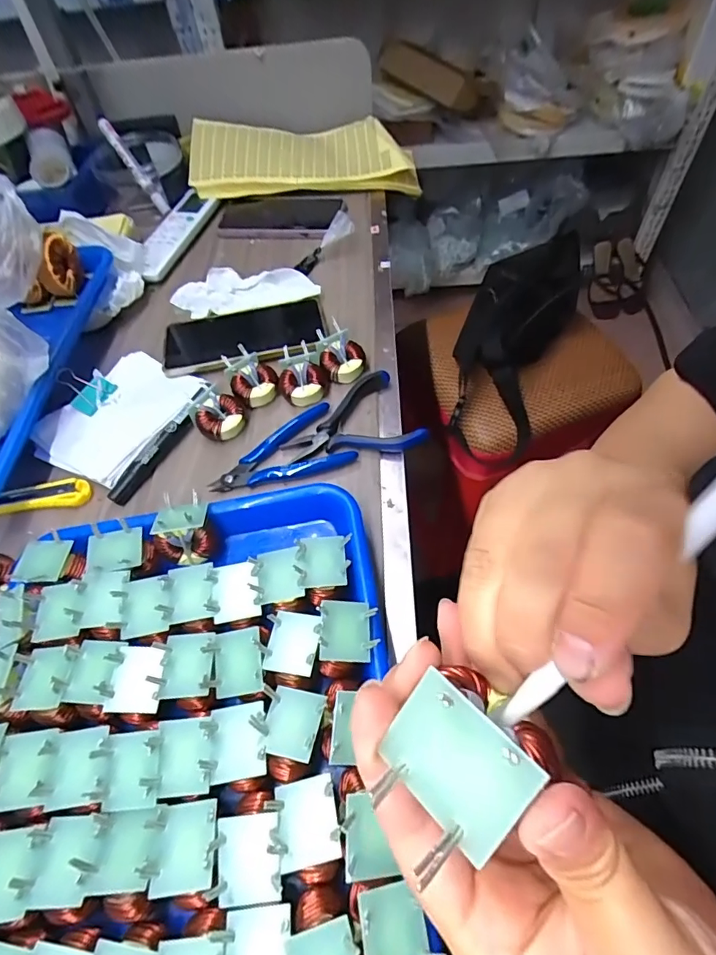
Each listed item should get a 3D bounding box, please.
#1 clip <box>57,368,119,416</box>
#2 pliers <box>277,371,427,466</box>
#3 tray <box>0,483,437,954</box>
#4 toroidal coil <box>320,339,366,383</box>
[{"bbox_3d":[-0.260,-0.085,0.446,0.041,0.023,0.040,16,59,15],"label":"clip"},{"bbox_3d":[-0.005,-0.055,0.416,0.117,0.017,0.081,-5,56,1],"label":"pliers"},{"bbox_3d":[-0.097,0.155,0.261,0.236,0.047,0.316,-11,57,-3],"label":"tray"},{"bbox_3d":[-0.014,-0.109,0.449,0.041,0.020,0.035,-5,56,1],"label":"toroidal coil"}]

